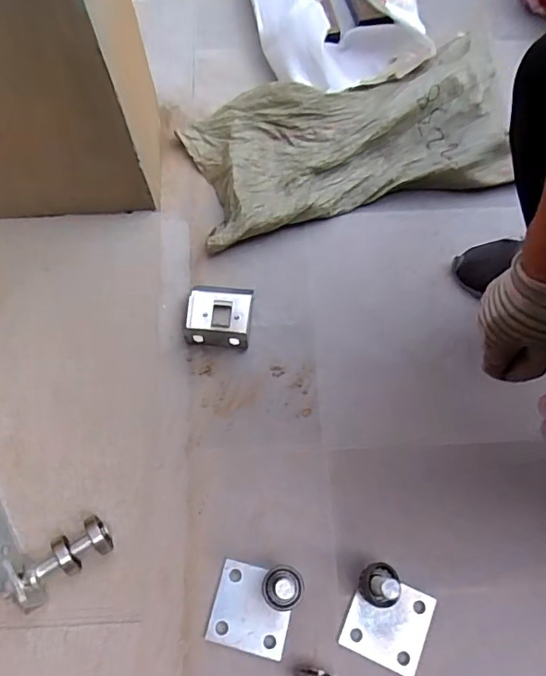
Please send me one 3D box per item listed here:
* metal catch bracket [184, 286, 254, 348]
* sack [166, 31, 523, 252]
[{"bbox_3d":[-0.085,-0.041,0.845,0.105,0.059,0.103,2,66,0],"label":"metal catch bracket"},{"bbox_3d":[0.123,-0.351,0.948,0.535,0.116,0.289,-14,67,-7],"label":"sack"}]

